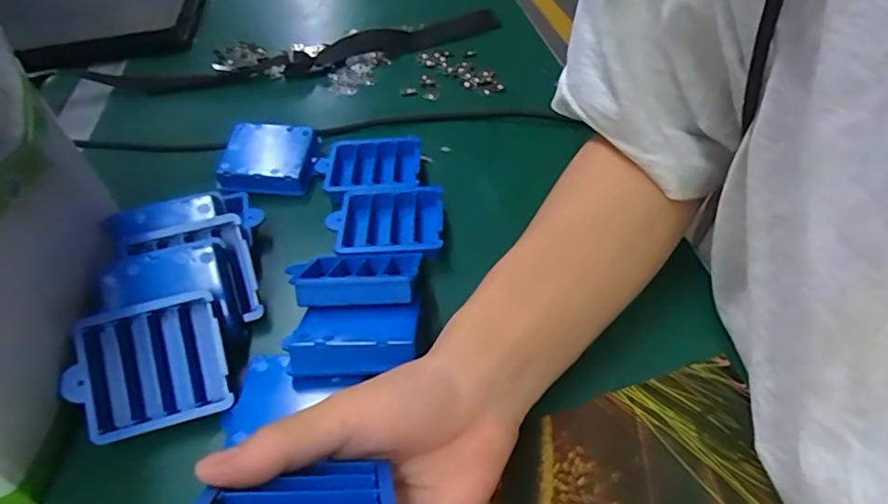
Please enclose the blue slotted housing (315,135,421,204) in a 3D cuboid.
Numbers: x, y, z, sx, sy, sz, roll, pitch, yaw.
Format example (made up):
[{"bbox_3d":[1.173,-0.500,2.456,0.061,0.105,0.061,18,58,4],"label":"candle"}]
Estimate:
[{"bbox_3d":[-0.057,-0.064,0.444,0.076,0.021,0.066,-2,44,3],"label":"blue slotted housing"}]

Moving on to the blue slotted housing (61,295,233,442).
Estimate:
[{"bbox_3d":[-0.153,0.060,0.301,0.075,0.019,0.063,-15,77,-5],"label":"blue slotted housing"}]

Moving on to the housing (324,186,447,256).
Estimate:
[{"bbox_3d":[-0.039,-0.018,0.395,0.076,0.022,0.061,-2,44,3],"label":"housing"}]

